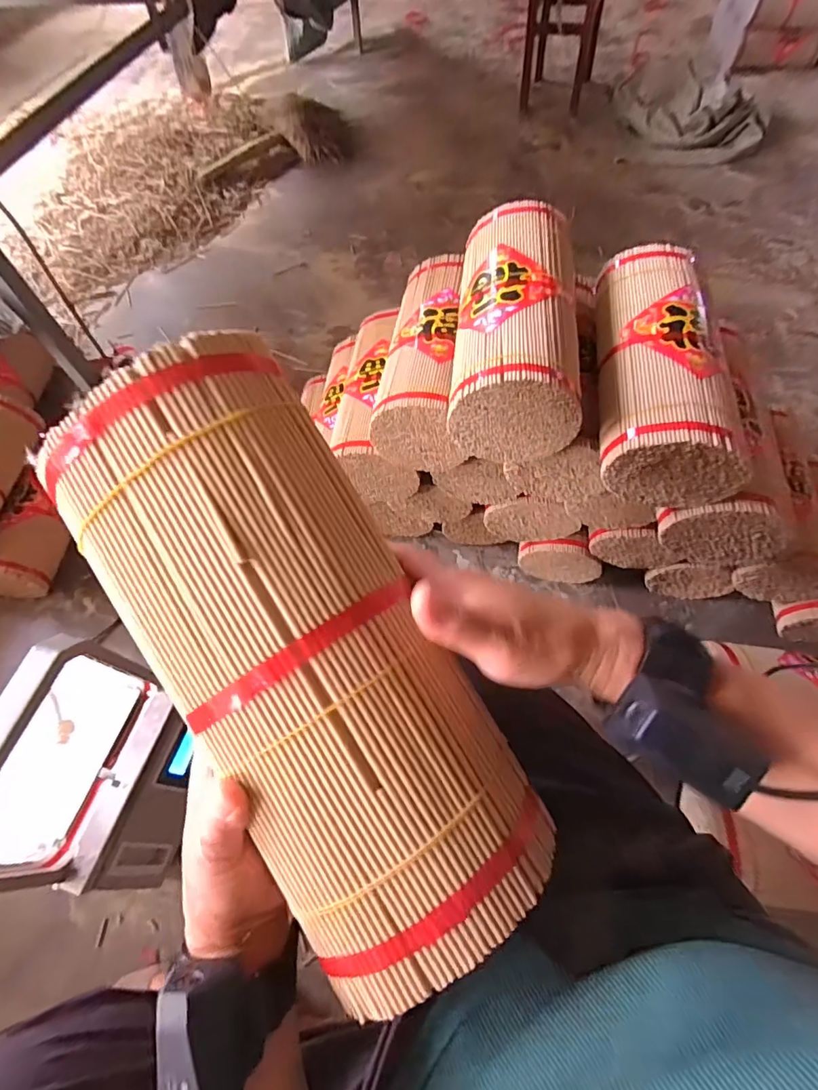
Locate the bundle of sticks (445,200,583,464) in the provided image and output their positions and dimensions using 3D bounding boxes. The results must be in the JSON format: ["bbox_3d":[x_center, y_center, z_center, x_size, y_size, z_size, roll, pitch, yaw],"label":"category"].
[{"bbox_3d":[0.129,-0.272,0.589,0.132,0.110,0.331,4,62,6],"label":"bundle of sticks"}]

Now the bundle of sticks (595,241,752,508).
[{"bbox_3d":[0.292,-0.211,0.572,0.135,0.103,0.325,5,62,6],"label":"bundle of sticks"}]

